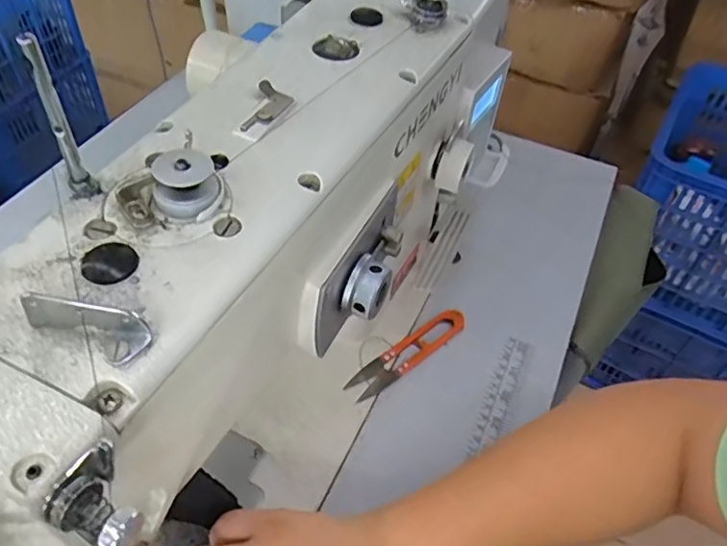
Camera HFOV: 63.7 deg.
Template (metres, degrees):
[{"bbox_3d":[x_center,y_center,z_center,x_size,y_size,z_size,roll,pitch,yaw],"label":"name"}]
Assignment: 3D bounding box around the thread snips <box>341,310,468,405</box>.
[{"bbox_3d":[0.037,0.064,0.478,0.114,0.008,0.029,-34,58,-28],"label":"thread snips"}]

